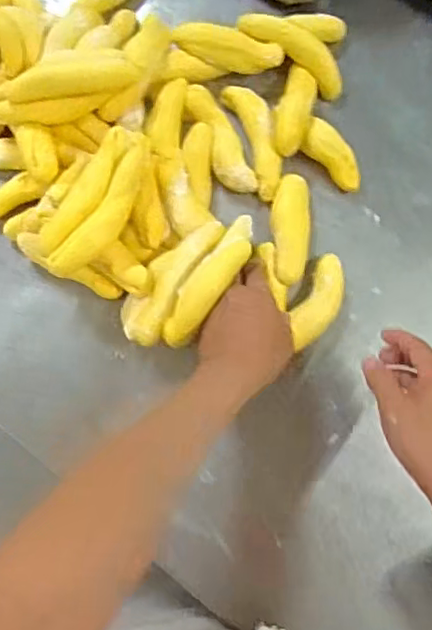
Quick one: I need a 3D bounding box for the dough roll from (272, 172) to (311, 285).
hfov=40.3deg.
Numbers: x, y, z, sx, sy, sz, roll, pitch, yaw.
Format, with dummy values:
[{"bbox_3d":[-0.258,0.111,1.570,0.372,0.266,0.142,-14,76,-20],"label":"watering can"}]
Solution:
[{"bbox_3d":[0.078,-0.089,0.625,0.039,0.025,0.120,4,77,0],"label":"dough roll"}]

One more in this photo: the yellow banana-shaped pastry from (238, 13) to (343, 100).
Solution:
[{"bbox_3d":[0.088,-0.291,0.647,0.133,0.026,0.036,33,78,-11],"label":"yellow banana-shaped pastry"}]

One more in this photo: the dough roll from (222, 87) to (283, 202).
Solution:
[{"bbox_3d":[0.045,-0.190,0.638,0.037,0.022,0.129,-16,78,-5],"label":"dough roll"}]

